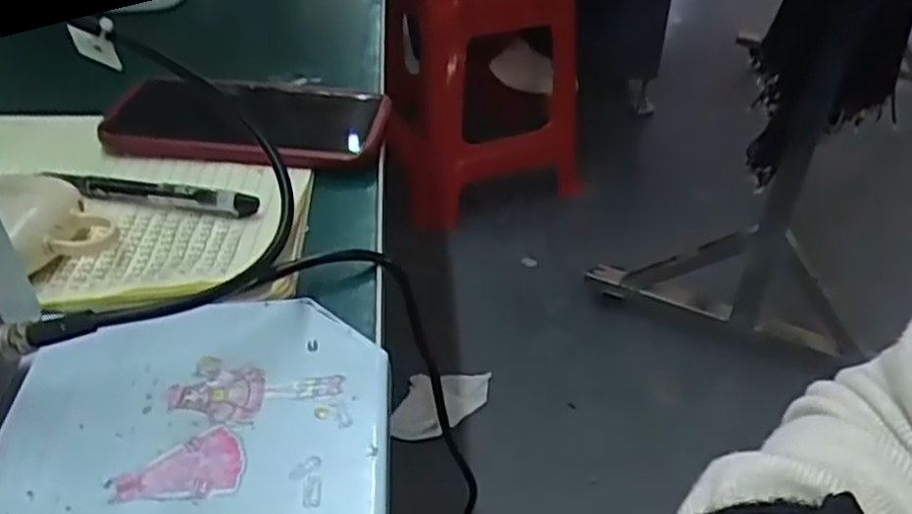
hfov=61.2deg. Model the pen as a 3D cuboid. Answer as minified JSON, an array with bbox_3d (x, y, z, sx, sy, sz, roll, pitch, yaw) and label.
[{"bbox_3d":[-0.163,-0.035,0.408,0.123,0.013,0.010,11,42,13],"label":"pen"}]

